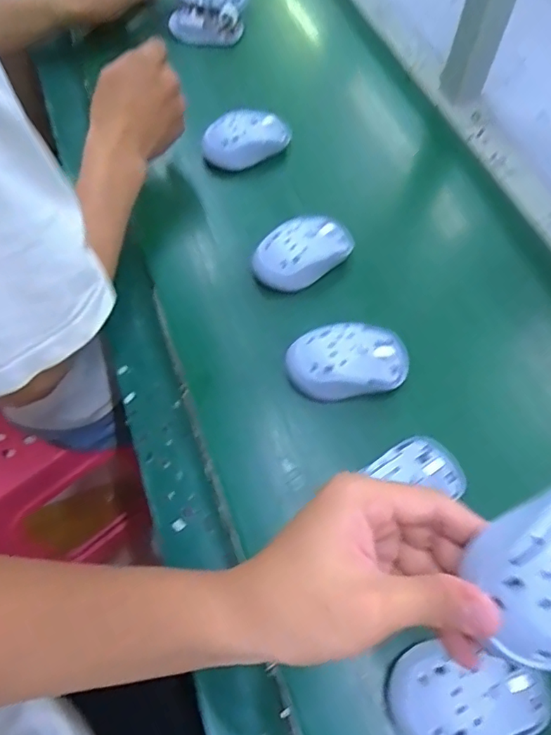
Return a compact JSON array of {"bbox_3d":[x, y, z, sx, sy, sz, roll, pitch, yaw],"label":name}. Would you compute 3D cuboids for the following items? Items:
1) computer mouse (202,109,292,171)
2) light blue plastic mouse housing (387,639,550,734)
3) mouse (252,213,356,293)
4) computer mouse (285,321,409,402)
[{"bbox_3d":[-0.032,-0.255,0.586,0.100,0.043,0.050,-23,66,-12],"label":"computer mouse"},{"bbox_3d":[0.126,0.211,0.340,0.103,0.036,0.061,-6,64,-4],"label":"light blue plastic mouse housing"},{"bbox_3d":[0.027,-0.114,0.510,0.094,0.034,0.054,-30,67,-15],"label":"mouse"},{"bbox_3d":[0.063,-0.006,0.453,0.103,0.035,0.060,-10,64,-6],"label":"computer mouse"}]

